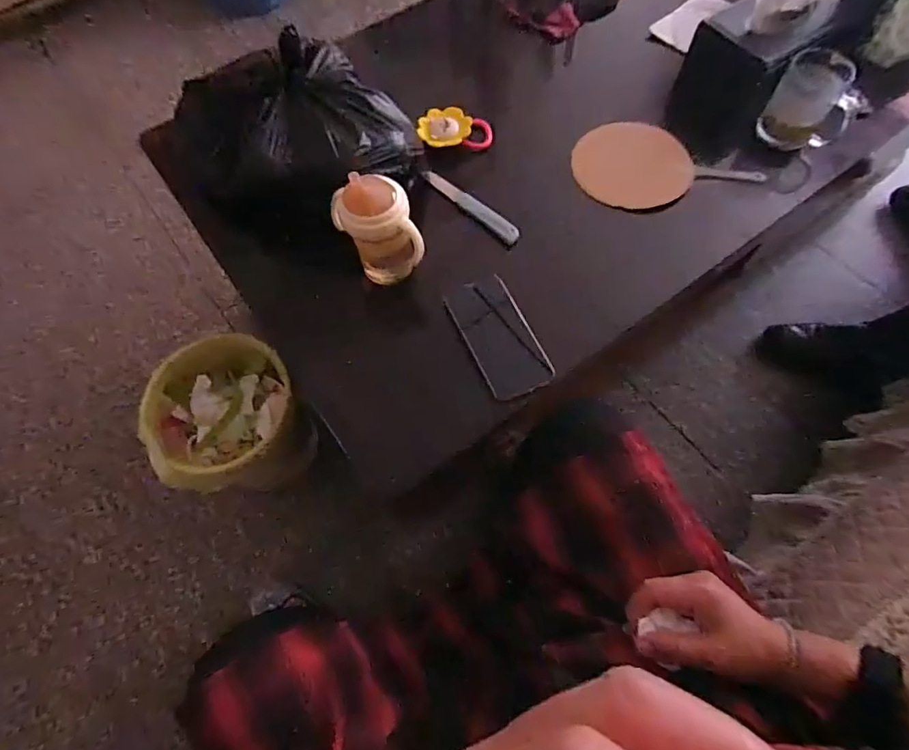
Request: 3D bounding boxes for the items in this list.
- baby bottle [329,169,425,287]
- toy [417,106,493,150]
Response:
[{"bbox_3d":[-0.085,-0.159,0.571,0.081,0.142,0.075,-17,66,-5],"label":"baby bottle"},{"bbox_3d":[0.001,-0.360,0.736,0.106,0.022,0.065,8,67,6],"label":"toy"}]

